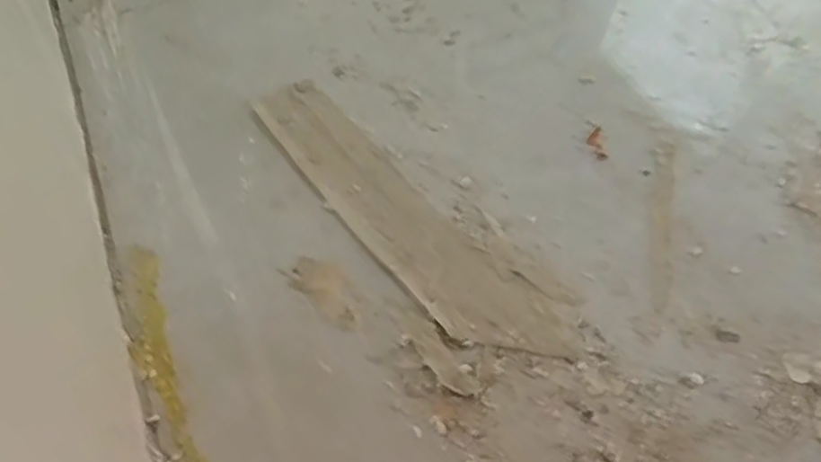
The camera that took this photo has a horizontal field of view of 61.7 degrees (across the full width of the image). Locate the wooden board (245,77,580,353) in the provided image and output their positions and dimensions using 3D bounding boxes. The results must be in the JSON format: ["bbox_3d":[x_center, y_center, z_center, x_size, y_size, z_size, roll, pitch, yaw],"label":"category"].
[{"bbox_3d":[-0.010,-0.010,0.613,0.081,0.009,0.357,-39,70,-21],"label":"wooden board"}]

